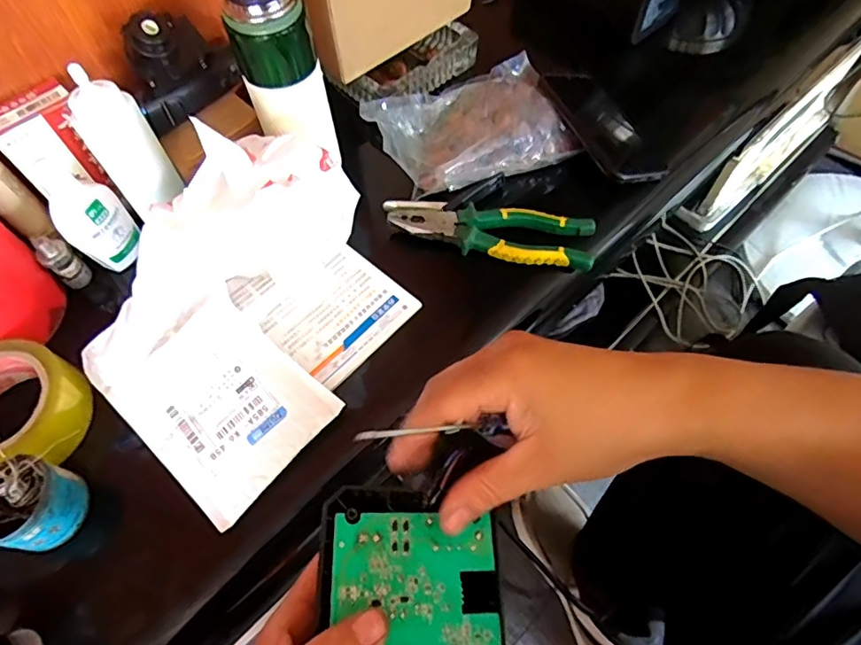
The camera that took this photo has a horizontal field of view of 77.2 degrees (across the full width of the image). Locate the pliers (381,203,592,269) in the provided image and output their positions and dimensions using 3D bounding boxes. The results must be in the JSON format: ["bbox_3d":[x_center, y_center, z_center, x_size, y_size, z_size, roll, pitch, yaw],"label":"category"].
[{"bbox_3d":[0.054,-0.088,0.517,0.199,0.019,0.056,8,62,8],"label":"pliers"}]

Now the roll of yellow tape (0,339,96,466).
[{"bbox_3d":[-0.337,0.071,0.429,0.107,0.044,0.102,-1,61,3],"label":"roll of yellow tape"}]

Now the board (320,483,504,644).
[{"bbox_3d":[-0.008,0.149,0.264,0.087,0.023,0.128,-2,61,2],"label":"board"}]

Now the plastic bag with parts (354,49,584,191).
[{"bbox_3d":[0.049,-0.216,0.554,0.214,0.052,0.153,-29,63,-12],"label":"plastic bag with parts"}]

